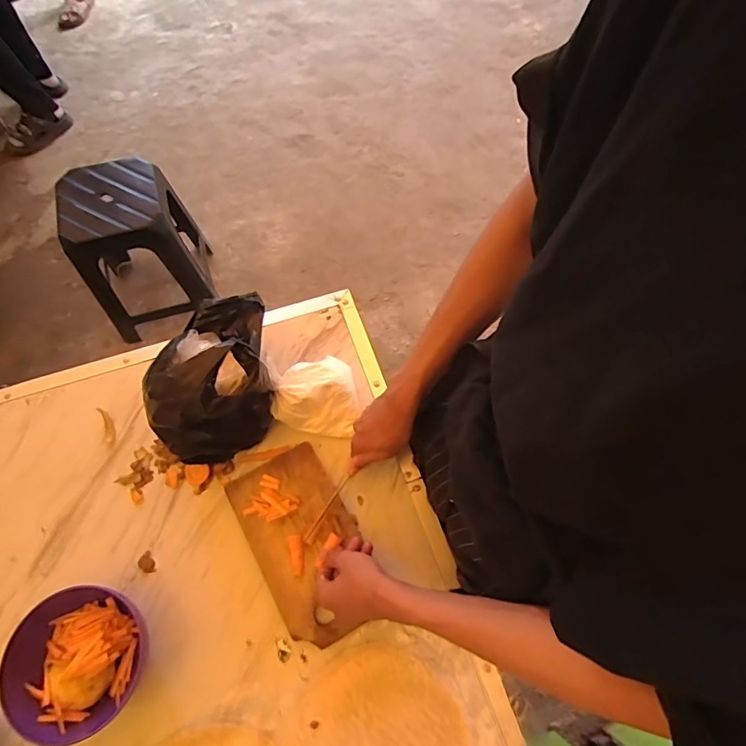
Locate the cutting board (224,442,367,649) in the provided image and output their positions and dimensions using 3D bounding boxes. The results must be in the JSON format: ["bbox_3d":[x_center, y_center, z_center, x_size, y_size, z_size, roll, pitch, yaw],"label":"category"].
[{"bbox_3d":[-0.093,0.216,0.627,0.132,0.017,0.229,-28,71,-12],"label":"cutting board"}]

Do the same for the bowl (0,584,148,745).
[{"bbox_3d":[-0.350,0.335,0.551,0.143,0.070,0.150,0,67,-1],"label":"bowl"}]

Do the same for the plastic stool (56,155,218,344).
[{"bbox_3d":[-0.700,-0.367,1.424,0.314,0.456,0.327,-15,68,-7],"label":"plastic stool"}]

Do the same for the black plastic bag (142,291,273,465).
[{"bbox_3d":[-0.211,0.005,0.630,0.152,0.185,0.180,-15,68,-7],"label":"black plastic bag"}]

